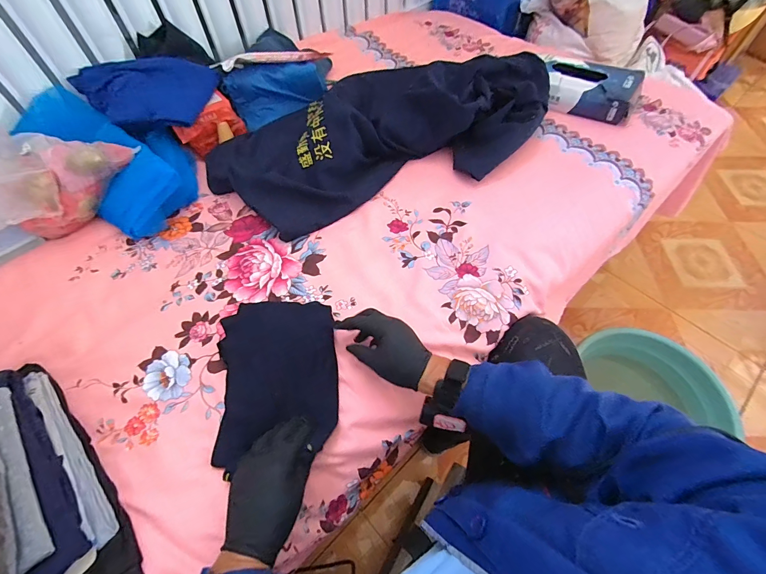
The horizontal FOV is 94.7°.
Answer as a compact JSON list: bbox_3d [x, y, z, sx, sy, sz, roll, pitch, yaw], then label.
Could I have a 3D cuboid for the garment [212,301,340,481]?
[{"bbox_3d":[-0.140,0.114,0.470,0.154,0.027,0.194,-4,60,-3],"label":"garment"}]

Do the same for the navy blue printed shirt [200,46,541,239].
[{"bbox_3d":[0.007,-0.303,0.672,0.650,0.103,0.286,-18,62,-11],"label":"navy blue printed shirt"}]

